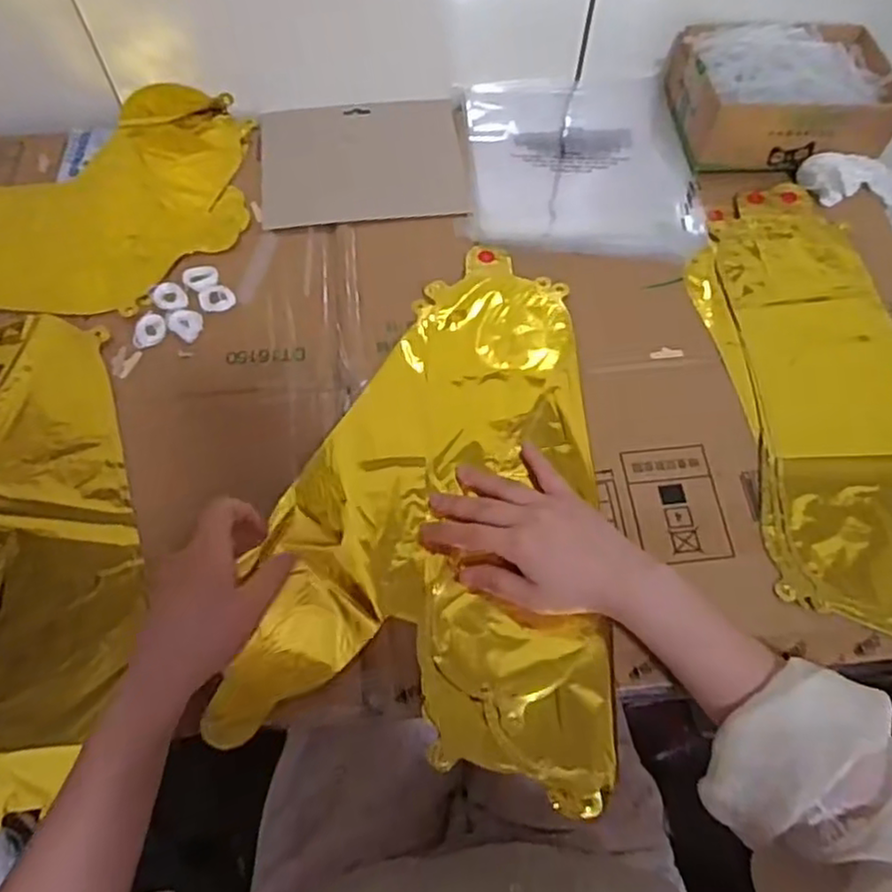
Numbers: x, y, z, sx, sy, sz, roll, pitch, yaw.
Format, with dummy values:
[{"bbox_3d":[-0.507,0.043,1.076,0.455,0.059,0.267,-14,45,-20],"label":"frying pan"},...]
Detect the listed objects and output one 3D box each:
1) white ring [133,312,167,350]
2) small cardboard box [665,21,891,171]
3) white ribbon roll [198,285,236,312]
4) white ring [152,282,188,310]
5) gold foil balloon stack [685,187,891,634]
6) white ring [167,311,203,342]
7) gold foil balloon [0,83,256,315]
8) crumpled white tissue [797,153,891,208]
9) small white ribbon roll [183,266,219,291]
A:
[{"bbox_3d":[-0.240,-0.094,0.565,0.024,0.004,0.033,-2,63,-2],"label":"white ring"},{"bbox_3d":[0.319,-0.335,0.660,0.188,0.079,0.132,-4,63,-3],"label":"small cardboard box"},{"bbox_3d":[-0.191,-0.123,0.581,0.028,0.005,0.025,-17,64,-10],"label":"white ribbon roll"},{"bbox_3d":[-0.230,-0.125,0.581,0.034,0.004,0.024,33,67,15],"label":"white ring"},{"bbox_3d":[0.327,-0.030,0.559,0.213,0.033,0.425,-7,63,-5],"label":"gold foil balloon stack"},{"bbox_3d":[-0.212,-0.100,0.571,0.031,0.004,0.026,31,66,14],"label":"white ring"},{"bbox_3d":[-0.374,-0.194,0.629,0.418,0.041,0.234,-22,61,-10],"label":"gold foil balloon"},{"bbox_3d":[0.387,-0.249,0.650,0.107,0.034,0.042,0,62,-15],"label":"crumpled white tissue"},{"bbox_3d":[-0.208,-0.142,0.590,0.028,0.005,0.027,0,63,-1],"label":"small white ribbon roll"}]

